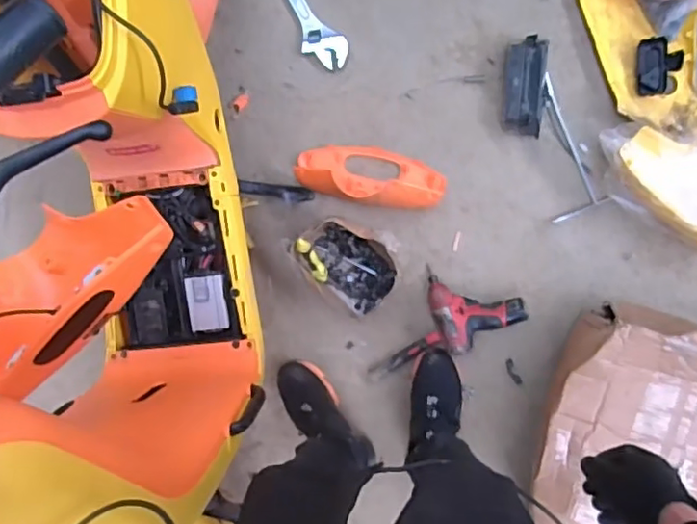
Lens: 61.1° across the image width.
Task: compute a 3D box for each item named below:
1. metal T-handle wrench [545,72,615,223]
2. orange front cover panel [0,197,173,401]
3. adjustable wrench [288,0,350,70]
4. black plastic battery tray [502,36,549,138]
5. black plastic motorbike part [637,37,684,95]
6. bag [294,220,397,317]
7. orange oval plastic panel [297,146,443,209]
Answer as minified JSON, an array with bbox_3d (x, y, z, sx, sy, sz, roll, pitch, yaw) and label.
[{"bbox_3d":[0.416,-0.229,1.186,0.112,0.034,0.279,-24,87,6],"label":"metal T-handle wrench"},{"bbox_3d":[-0.353,0.026,0.691,0.153,0.105,0.293,45,95,7],"label":"orange front cover panel"},{"bbox_3d":[-0.114,-0.553,1.241,0.078,0.014,0.344,-34,86,6],"label":"adjustable wrench"},{"bbox_3d":[0.350,-0.346,1.173,0.078,0.060,0.182,5,90,7],"label":"black plastic battery tray"},{"bbox_3d":[0.603,-0.379,1.143,0.077,0.028,0.102,0,90,7],"label":"black plastic motorbike part"},{"bbox_3d":[0.002,0.003,1.193,0.158,0.099,0.205,-45,85,5],"label":"bag"},{"bbox_3d":[0.040,-0.172,1.180,0.307,0.121,0.125,11,91,7],"label":"orange oval plastic panel"}]

